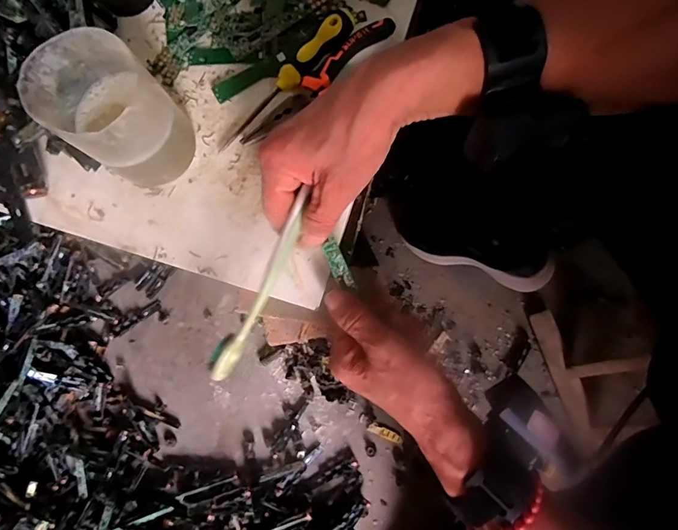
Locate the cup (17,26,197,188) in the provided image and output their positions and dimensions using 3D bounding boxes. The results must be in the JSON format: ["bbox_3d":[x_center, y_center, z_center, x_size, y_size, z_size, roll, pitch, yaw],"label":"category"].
[{"bbox_3d":[-0.159,-0.106,0.321,0.079,0.098,0.078,-1,80,4],"label":"cup"}]

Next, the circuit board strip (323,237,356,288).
[{"bbox_3d":[-0.001,0.000,0.325,0.011,0.005,0.039,-25,95,-5],"label":"circuit board strip"}]

